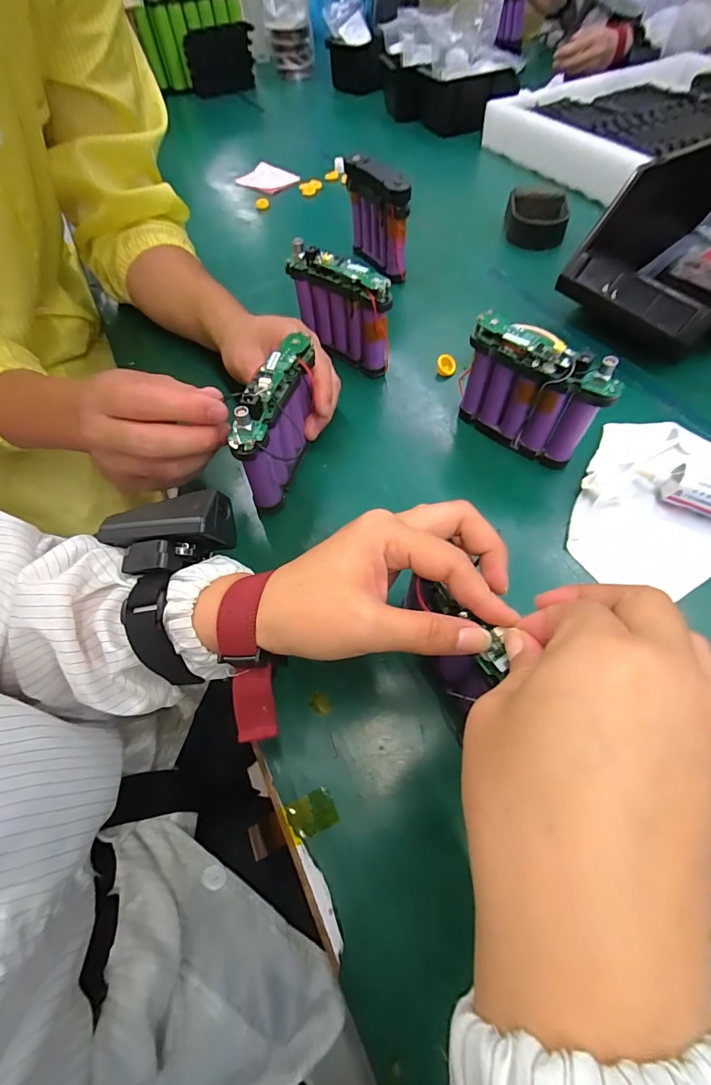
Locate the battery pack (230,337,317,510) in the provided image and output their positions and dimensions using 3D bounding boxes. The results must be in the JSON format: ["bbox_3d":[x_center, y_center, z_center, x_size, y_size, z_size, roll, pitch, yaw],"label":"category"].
[{"bbox_3d":[-0.059,-0.088,0.320,0.021,0.093,0.105,13,61,10],"label":"battery pack"}]

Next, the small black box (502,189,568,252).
[{"bbox_3d":[0.245,-0.442,0.567,0.086,0.038,0.090,12,61,10],"label":"small black box"}]

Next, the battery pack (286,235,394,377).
[{"bbox_3d":[-0.013,-0.223,0.412,0.107,0.103,0.022,36,68,21],"label":"battery pack"}]

